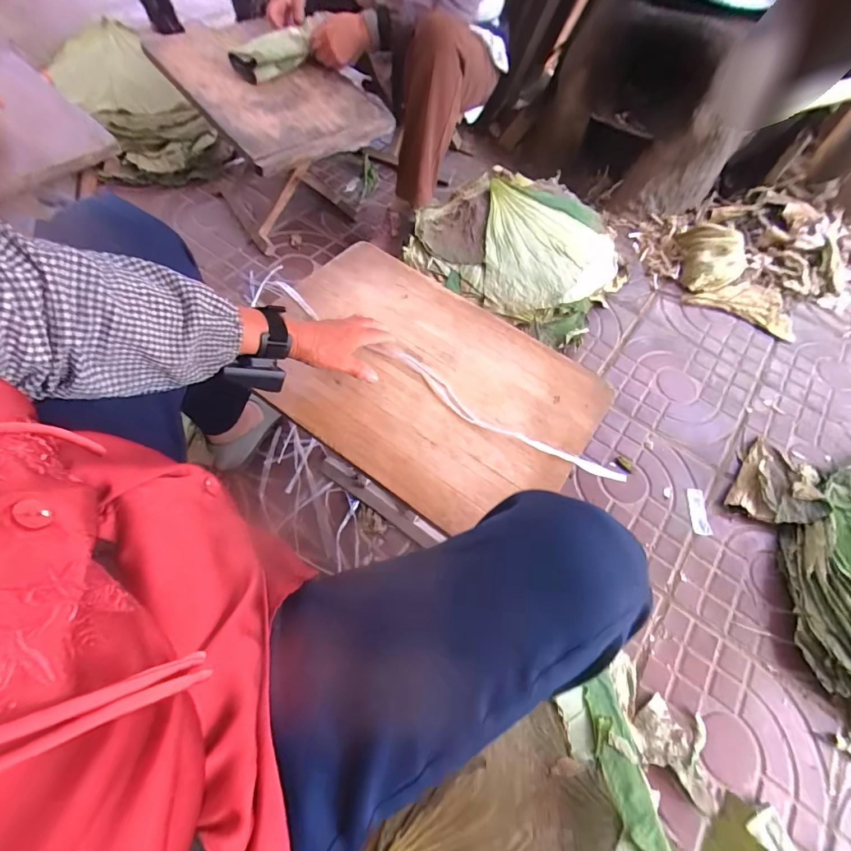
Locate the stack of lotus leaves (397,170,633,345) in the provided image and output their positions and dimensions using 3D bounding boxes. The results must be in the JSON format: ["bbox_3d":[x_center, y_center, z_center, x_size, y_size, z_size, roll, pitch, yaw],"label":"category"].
[{"bbox_3d":[0.240,-0.437,1.022,0.468,0.185,0.409,28,63,11],"label":"stack of lotus leaves"}]

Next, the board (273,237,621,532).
[{"bbox_3d":[-0.003,-0.068,0.583,0.460,0.022,0.325,33,64,14],"label":"board"}]

